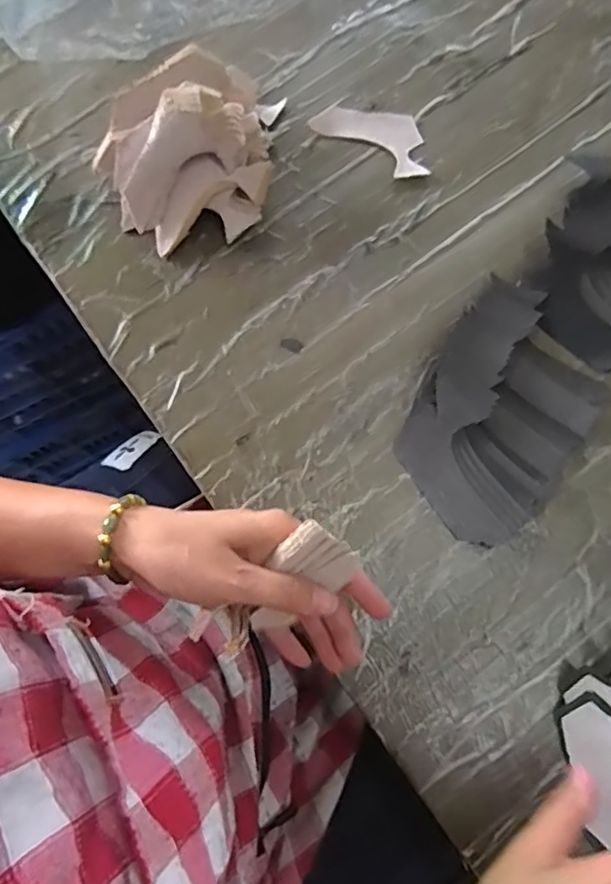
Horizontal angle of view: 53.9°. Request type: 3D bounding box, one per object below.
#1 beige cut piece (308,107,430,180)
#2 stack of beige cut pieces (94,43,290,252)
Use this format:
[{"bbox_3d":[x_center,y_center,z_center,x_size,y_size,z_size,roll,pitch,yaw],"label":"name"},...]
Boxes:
[{"bbox_3d":[0.056,-0.240,0.465,0.093,0.004,0.049,31,80,6],"label":"beige cut piece"},{"bbox_3d":[-0.081,-0.216,0.427,0.137,0.073,0.126,-18,79,-3],"label":"stack of beige cut pieces"}]

